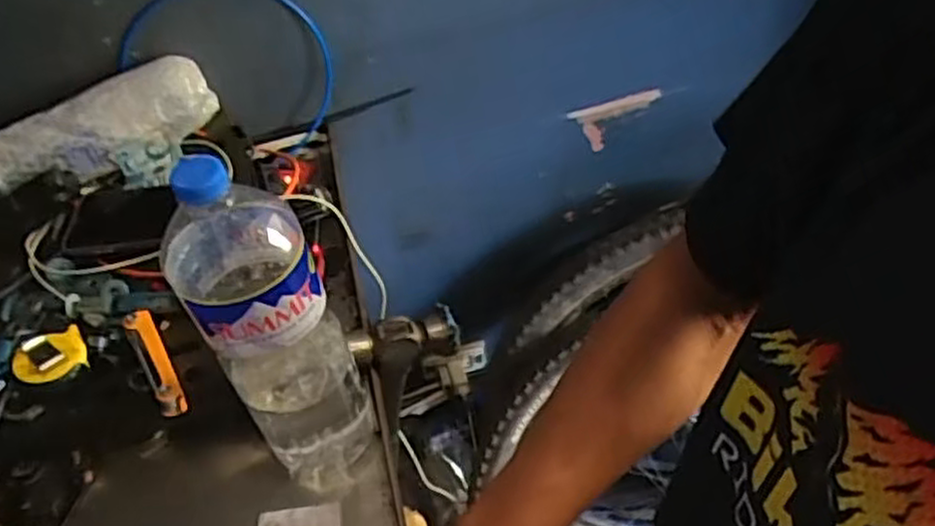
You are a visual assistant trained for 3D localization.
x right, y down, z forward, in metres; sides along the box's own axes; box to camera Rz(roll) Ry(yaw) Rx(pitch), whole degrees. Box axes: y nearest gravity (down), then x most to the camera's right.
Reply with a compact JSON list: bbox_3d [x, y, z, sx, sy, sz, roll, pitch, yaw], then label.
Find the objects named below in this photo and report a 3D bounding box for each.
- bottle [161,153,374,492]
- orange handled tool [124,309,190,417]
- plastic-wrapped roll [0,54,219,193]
[{"bbox_3d":[-0.136,0.051,0.547,0.091,0.307,0.091,-25,51,-15],"label":"bottle"},{"bbox_3d":[-0.265,0.082,0.642,0.023,0.024,0.106,-27,51,-17],"label":"orange handled tool"},{"bbox_3d":[-0.387,-0.139,0.786,0.251,0.074,0.063,-26,51,-16],"label":"plastic-wrapped roll"}]

